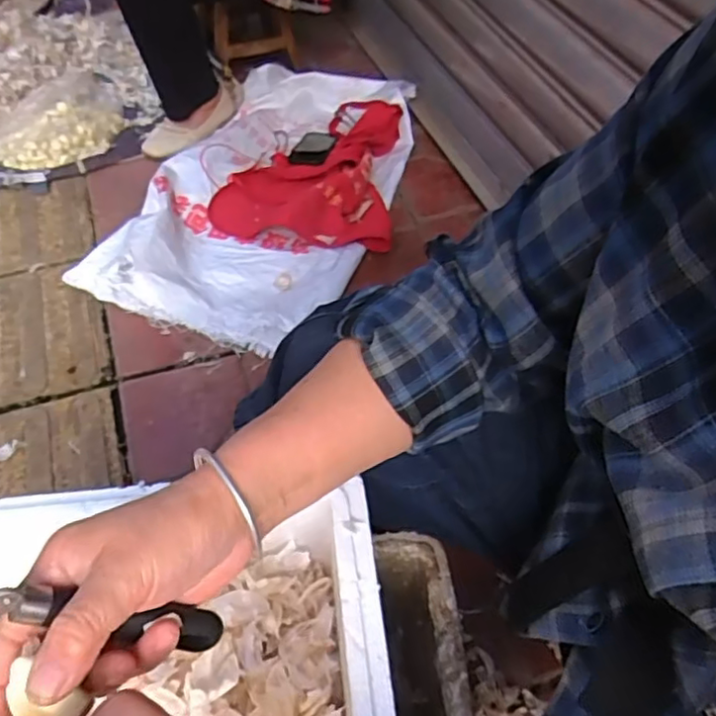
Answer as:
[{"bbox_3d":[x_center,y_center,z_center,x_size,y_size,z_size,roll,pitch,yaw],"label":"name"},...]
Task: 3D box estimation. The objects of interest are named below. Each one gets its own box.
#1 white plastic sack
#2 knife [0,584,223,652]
[{"bbox_3d":[-0.159,-0.374,1.254,0.452,0.102,0.800,19,52,11],"label":"white plastic sack"},{"bbox_3d":[-0.137,0.103,0.258,0.182,0.014,0.016,24,43,-35],"label":"knife"}]

